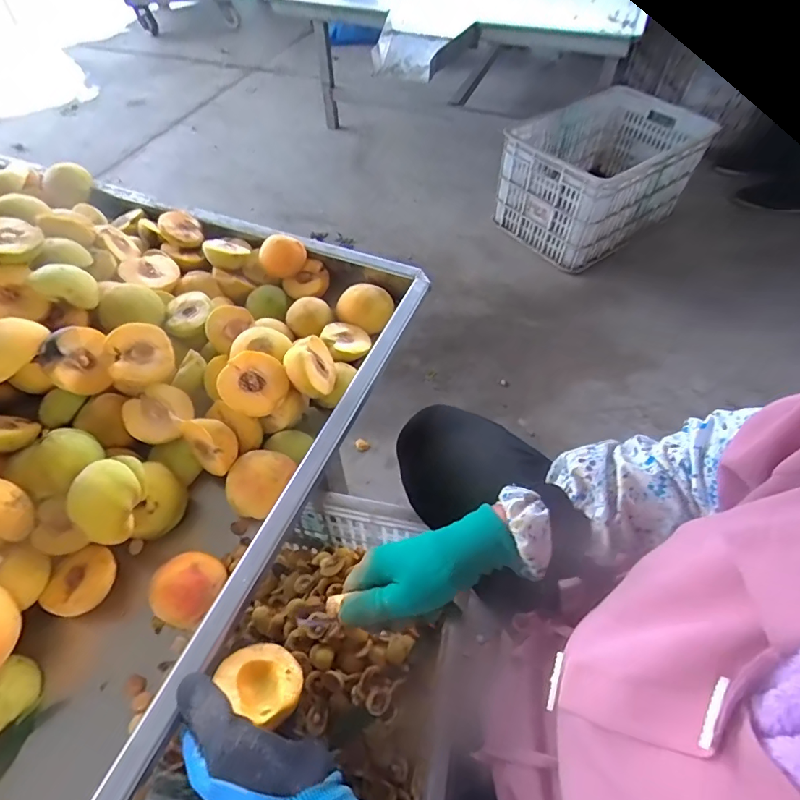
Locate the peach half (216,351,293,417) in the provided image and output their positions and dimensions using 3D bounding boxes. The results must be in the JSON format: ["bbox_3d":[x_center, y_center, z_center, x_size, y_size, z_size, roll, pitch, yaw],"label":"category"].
[{"bbox_3d":[-0.151,-0.015,0.480,0.063,0.026,0.064,6,74,-23],"label":"peach half"}]

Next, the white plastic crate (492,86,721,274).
[{"bbox_3d":[0.568,-0.648,1.325,0.537,0.267,0.330,-31,60,-21],"label":"white plastic crate"}]

